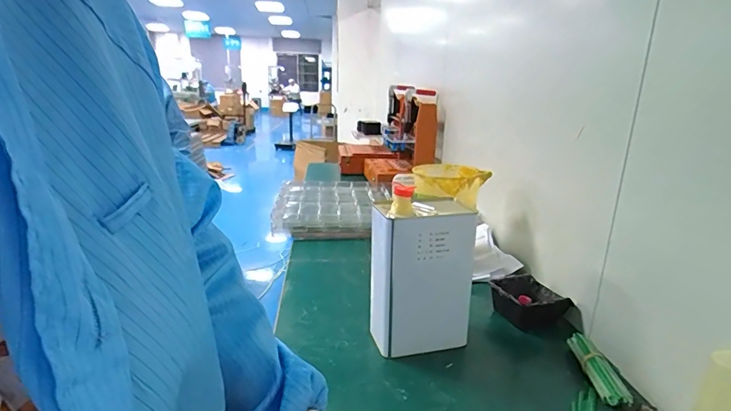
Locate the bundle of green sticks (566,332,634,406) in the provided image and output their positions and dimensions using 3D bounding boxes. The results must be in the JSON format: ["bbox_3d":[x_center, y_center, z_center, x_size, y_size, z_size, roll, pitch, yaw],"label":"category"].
[{"bbox_3d":[0.385,0.265,0.696,0.040,0.031,0.163,2,16,0],"label":"bundle of green sticks"}]

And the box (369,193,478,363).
[{"bbox_3d":[0.100,0.126,0.752,0.170,0.277,0.094,-3,17,-16],"label":"box"}]

